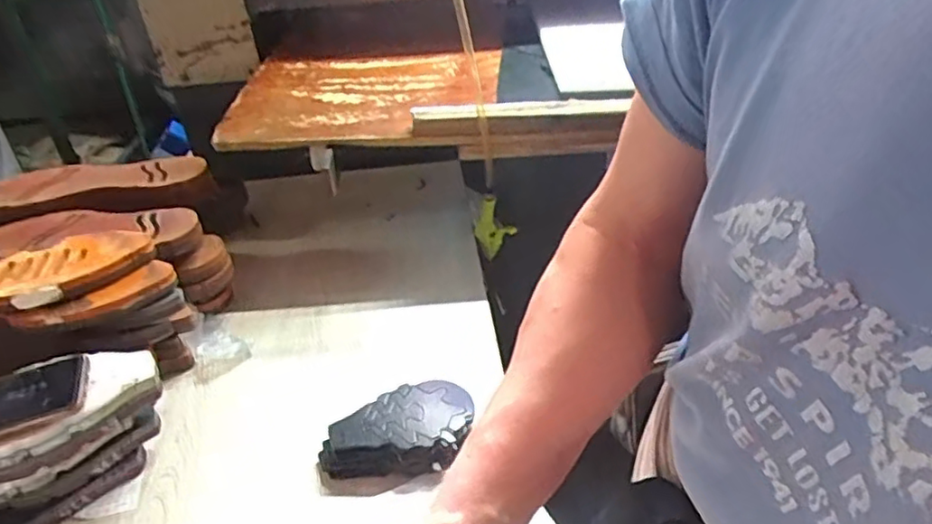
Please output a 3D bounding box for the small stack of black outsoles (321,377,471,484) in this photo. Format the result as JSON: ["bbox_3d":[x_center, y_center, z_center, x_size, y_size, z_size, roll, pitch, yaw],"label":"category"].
[{"bbox_3d":[-0.070,0.173,0.650,0.151,0.040,0.097,-3,36,2],"label":"small stack of black outsoles"}]

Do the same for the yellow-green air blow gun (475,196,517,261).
[{"bbox_3d":[0.042,-0.039,0.926,0.039,0.131,0.054,-14,58,-12],"label":"yellow-green air blow gun"}]

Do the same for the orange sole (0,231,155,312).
[{"bbox_3d":[-0.497,0.018,0.676,0.290,0.025,0.096,-9,36,-7],"label":"orange sole"}]

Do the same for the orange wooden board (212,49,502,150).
[{"bbox_3d":[-0.149,-0.255,0.944,0.392,0.033,0.294,-3,36,2],"label":"orange wooden board"}]

